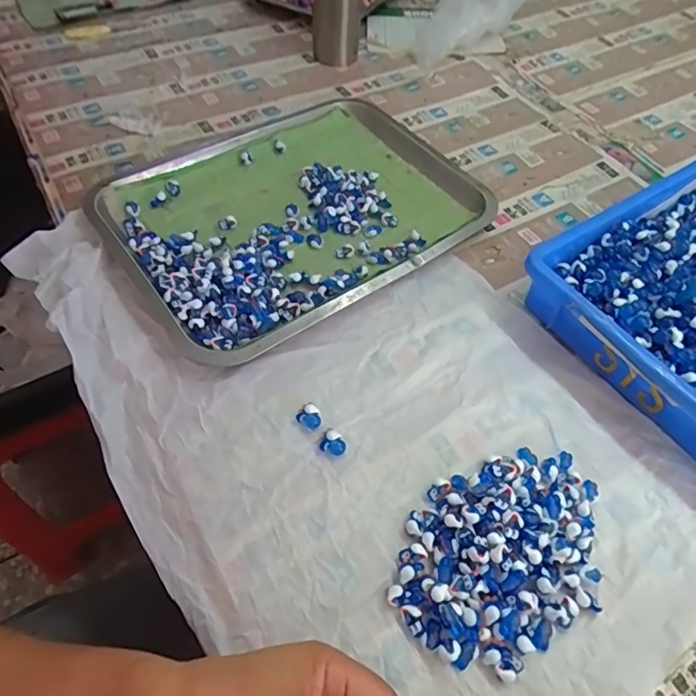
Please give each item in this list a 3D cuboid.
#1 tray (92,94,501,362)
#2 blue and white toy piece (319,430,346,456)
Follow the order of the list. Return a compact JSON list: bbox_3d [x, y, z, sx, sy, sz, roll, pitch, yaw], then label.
[{"bbox_3d":[-0.052,-0.143,0.503,0.339,0.029,0.263,-33,63,-22],"label":"tray"},{"bbox_3d":[-0.010,0.070,0.366,0.018,0.009,0.016,18,57,10],"label":"blue and white toy piece"}]

